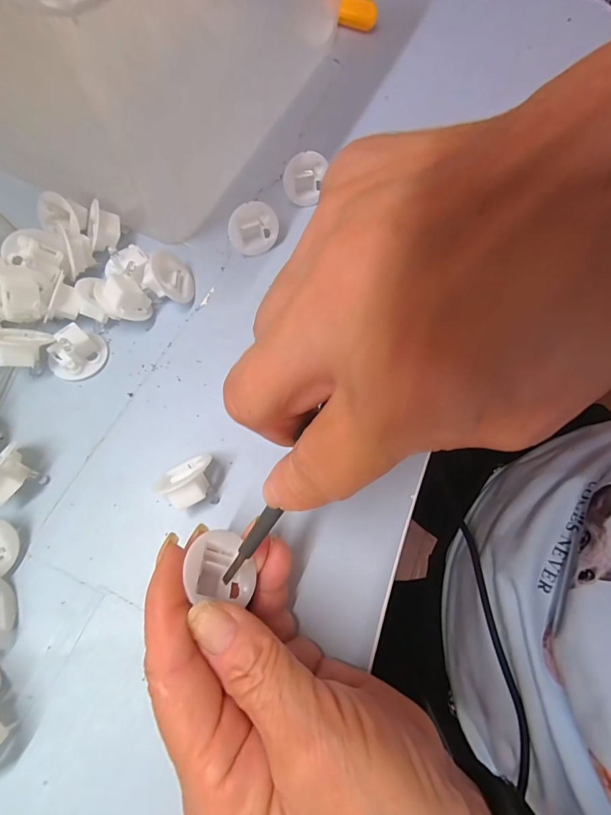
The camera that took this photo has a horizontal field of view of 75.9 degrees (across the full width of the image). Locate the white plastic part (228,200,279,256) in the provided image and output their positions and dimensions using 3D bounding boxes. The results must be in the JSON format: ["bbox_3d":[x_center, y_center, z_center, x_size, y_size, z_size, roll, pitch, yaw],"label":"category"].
[{"bbox_3d":[-0.035,-0.119,0.257,0.031,0.031,0.014,-18,45,-7],"label":"white plastic part"}]

